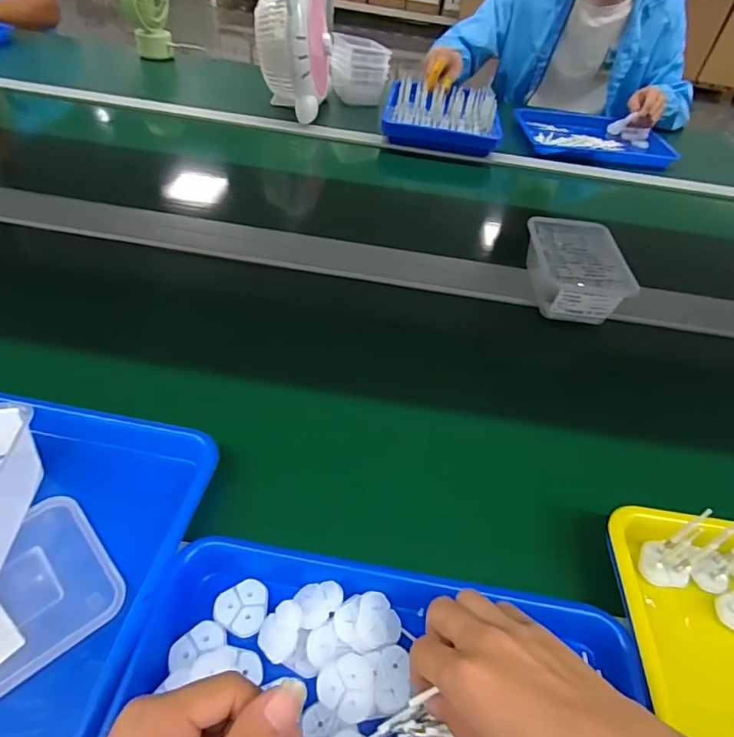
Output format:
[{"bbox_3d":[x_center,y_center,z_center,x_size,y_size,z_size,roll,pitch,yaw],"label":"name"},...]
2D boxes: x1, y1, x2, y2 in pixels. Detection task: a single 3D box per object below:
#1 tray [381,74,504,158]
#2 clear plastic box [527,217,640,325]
[{"bbox_3d":[0.163,-0.545,1.049,0.247,0.096,0.144,8,45,1],"label":"tray"},{"bbox_3d":[0.278,-0.137,0.662,0.120,0.063,0.163,8,45,0],"label":"clear plastic box"}]

